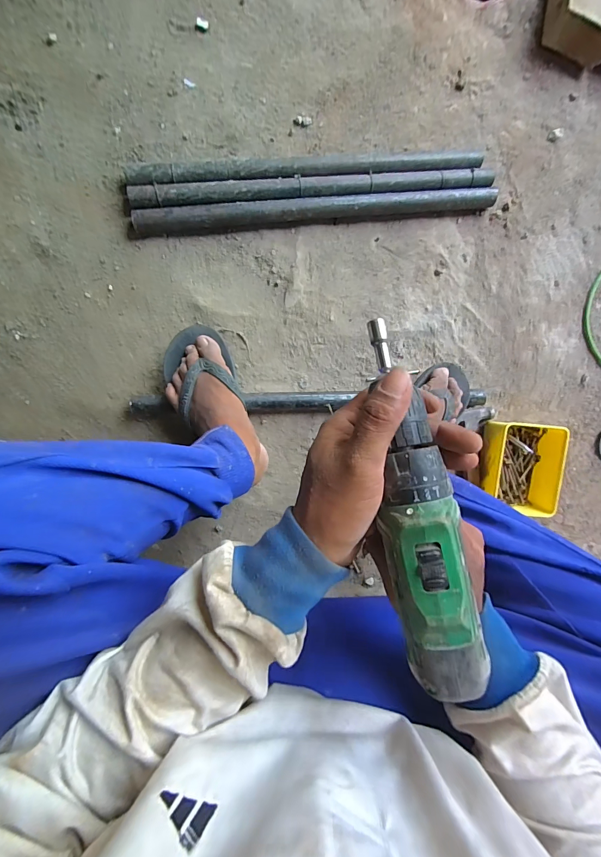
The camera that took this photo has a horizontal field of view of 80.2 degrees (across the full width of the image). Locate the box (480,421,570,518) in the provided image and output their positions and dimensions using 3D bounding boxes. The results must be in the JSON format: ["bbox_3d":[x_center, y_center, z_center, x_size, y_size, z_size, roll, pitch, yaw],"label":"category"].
[{"bbox_3d":[0.383,0.070,0.628,0.113,0.072,0.161,7,92,-8],"label":"box"}]

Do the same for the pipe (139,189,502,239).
[{"bbox_3d":[0.040,-0.356,0.581,0.586,0.031,0.027,-9,94,-7],"label":"pipe"}]

